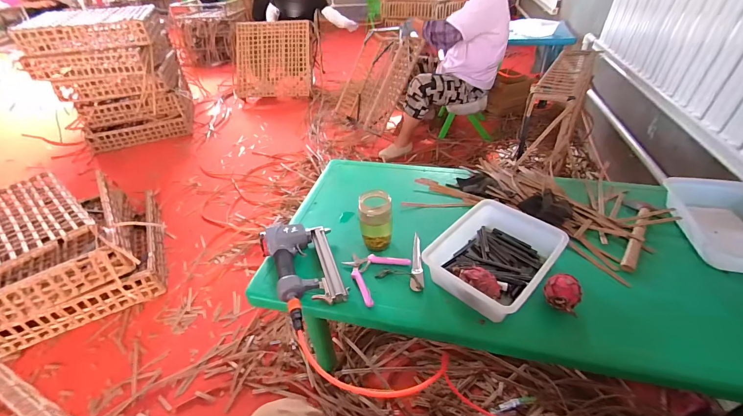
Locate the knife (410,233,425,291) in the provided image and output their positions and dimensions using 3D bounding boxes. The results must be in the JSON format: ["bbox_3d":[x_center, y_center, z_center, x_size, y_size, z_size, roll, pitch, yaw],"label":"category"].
[{"bbox_3d":[0.103,0.120,0.760,0.029,0.015,0.177,3,39,3],"label":"knife"}]

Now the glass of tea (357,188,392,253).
[{"bbox_3d":[0.009,0.031,0.778,0.079,0.136,0.072,-1,39,2],"label":"glass of tea"}]

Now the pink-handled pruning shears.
[{"bbox_3d":[-0.005,0.141,0.741,0.122,0.017,0.148,24,46,29],"label":"pink-handled pruning shears"}]

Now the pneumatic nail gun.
[{"bbox_3d":[-0.158,0.120,0.738,0.159,0.041,0.232,-13,40,-12],"label":"pneumatic nail gun"}]

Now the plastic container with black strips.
[{"bbox_3d":[0.264,0.105,0.716,0.270,0.075,0.209,-33,48,-32],"label":"plastic container with black strips"}]

